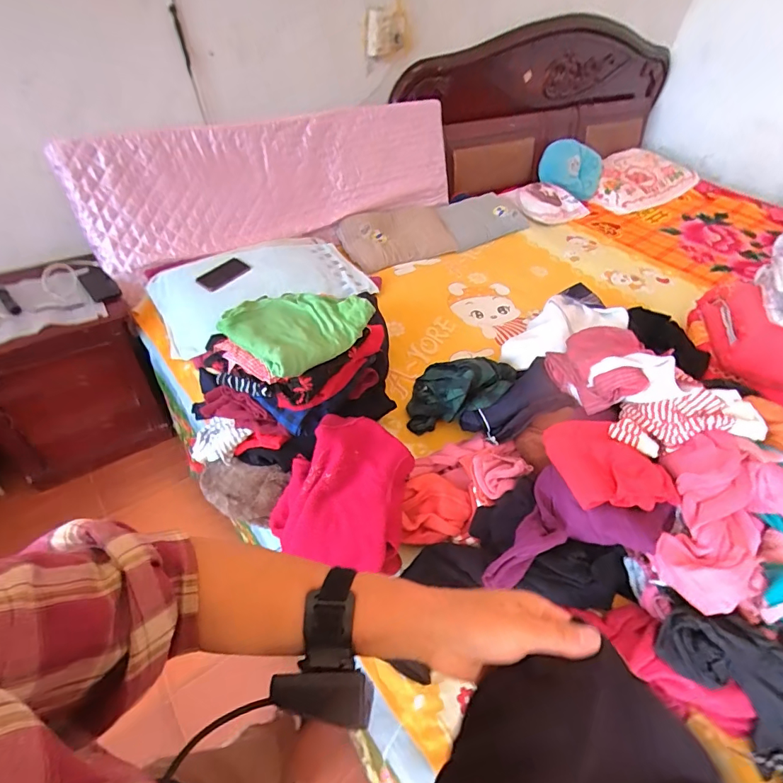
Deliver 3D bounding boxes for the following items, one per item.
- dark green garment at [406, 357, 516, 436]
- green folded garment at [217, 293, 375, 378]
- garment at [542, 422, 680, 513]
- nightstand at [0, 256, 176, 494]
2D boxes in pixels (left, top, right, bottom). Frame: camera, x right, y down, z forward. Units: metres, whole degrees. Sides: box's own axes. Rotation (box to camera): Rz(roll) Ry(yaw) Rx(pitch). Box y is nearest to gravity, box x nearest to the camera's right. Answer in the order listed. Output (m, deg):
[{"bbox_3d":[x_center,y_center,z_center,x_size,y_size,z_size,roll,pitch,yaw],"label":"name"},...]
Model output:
[{"bbox_3d":[0.187,-0.015,1.140,0.284,0.153,0.186,0,46,-4],"label":"dark green garment"},{"bbox_3d":[-0.193,-0.136,0.910,0.209,0.061,0.250,31,52,24],"label":"green folded garment"},{"bbox_3d":[0.432,0.135,0.877,0.200,0.056,0.213,-4,46,-7],"label":"garment"},{"bbox_3d":[-1.060,-0.054,1.443,0.475,0.623,0.342,-25,52,-25],"label":"nightstand"}]

